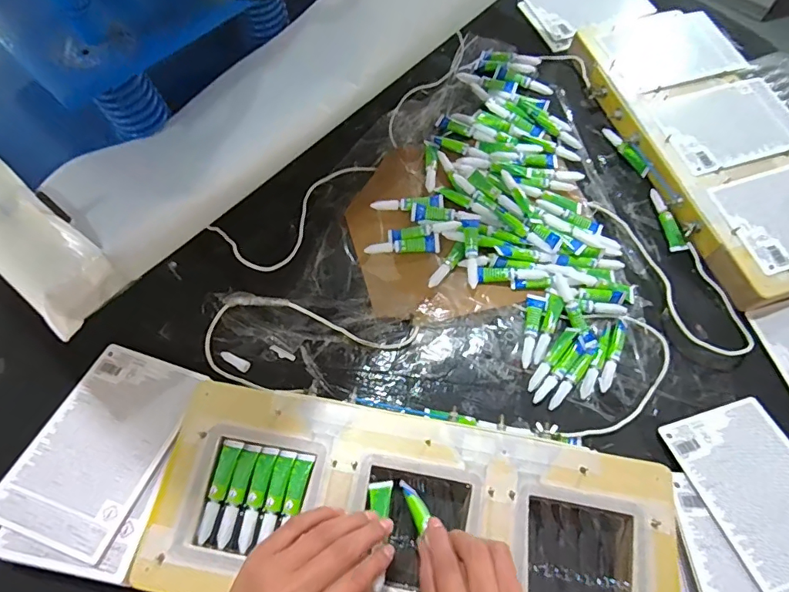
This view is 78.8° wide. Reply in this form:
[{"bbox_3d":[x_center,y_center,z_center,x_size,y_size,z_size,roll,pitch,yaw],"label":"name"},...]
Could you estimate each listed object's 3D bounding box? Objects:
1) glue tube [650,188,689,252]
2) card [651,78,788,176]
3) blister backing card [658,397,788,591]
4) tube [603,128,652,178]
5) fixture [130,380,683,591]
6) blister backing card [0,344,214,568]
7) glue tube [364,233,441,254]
[{"bbox_3d":[0.322,-0.092,0.563,0.018,0.011,0.082,-8,67,-3],"label":"glue tube"},{"bbox_3d":[0.411,-0.211,0.586,0.170,0.004,0.114,-17,68,-7],"label":"card"},{"bbox_3d":[0.334,0.180,0.424,0.117,0.007,0.170,-14,57,-11],"label":"blister backing card"},{"bbox_3d":[0.292,-0.185,0.606,0.012,0.018,0.083,-21,68,-8],"label":"tube"},{"bbox_3d":[0.017,0.184,0.393,0.422,0.033,0.169,10,67,3],"label":"fixture"},{"bbox_3d":[-0.259,0.129,0.430,0.116,0.008,0.169,16,55,10],"label":"blister backing card"},{"bbox_3d":[0.009,-0.057,0.536,0.082,0.013,0.018,0,67,0],"label":"glue tube"}]

